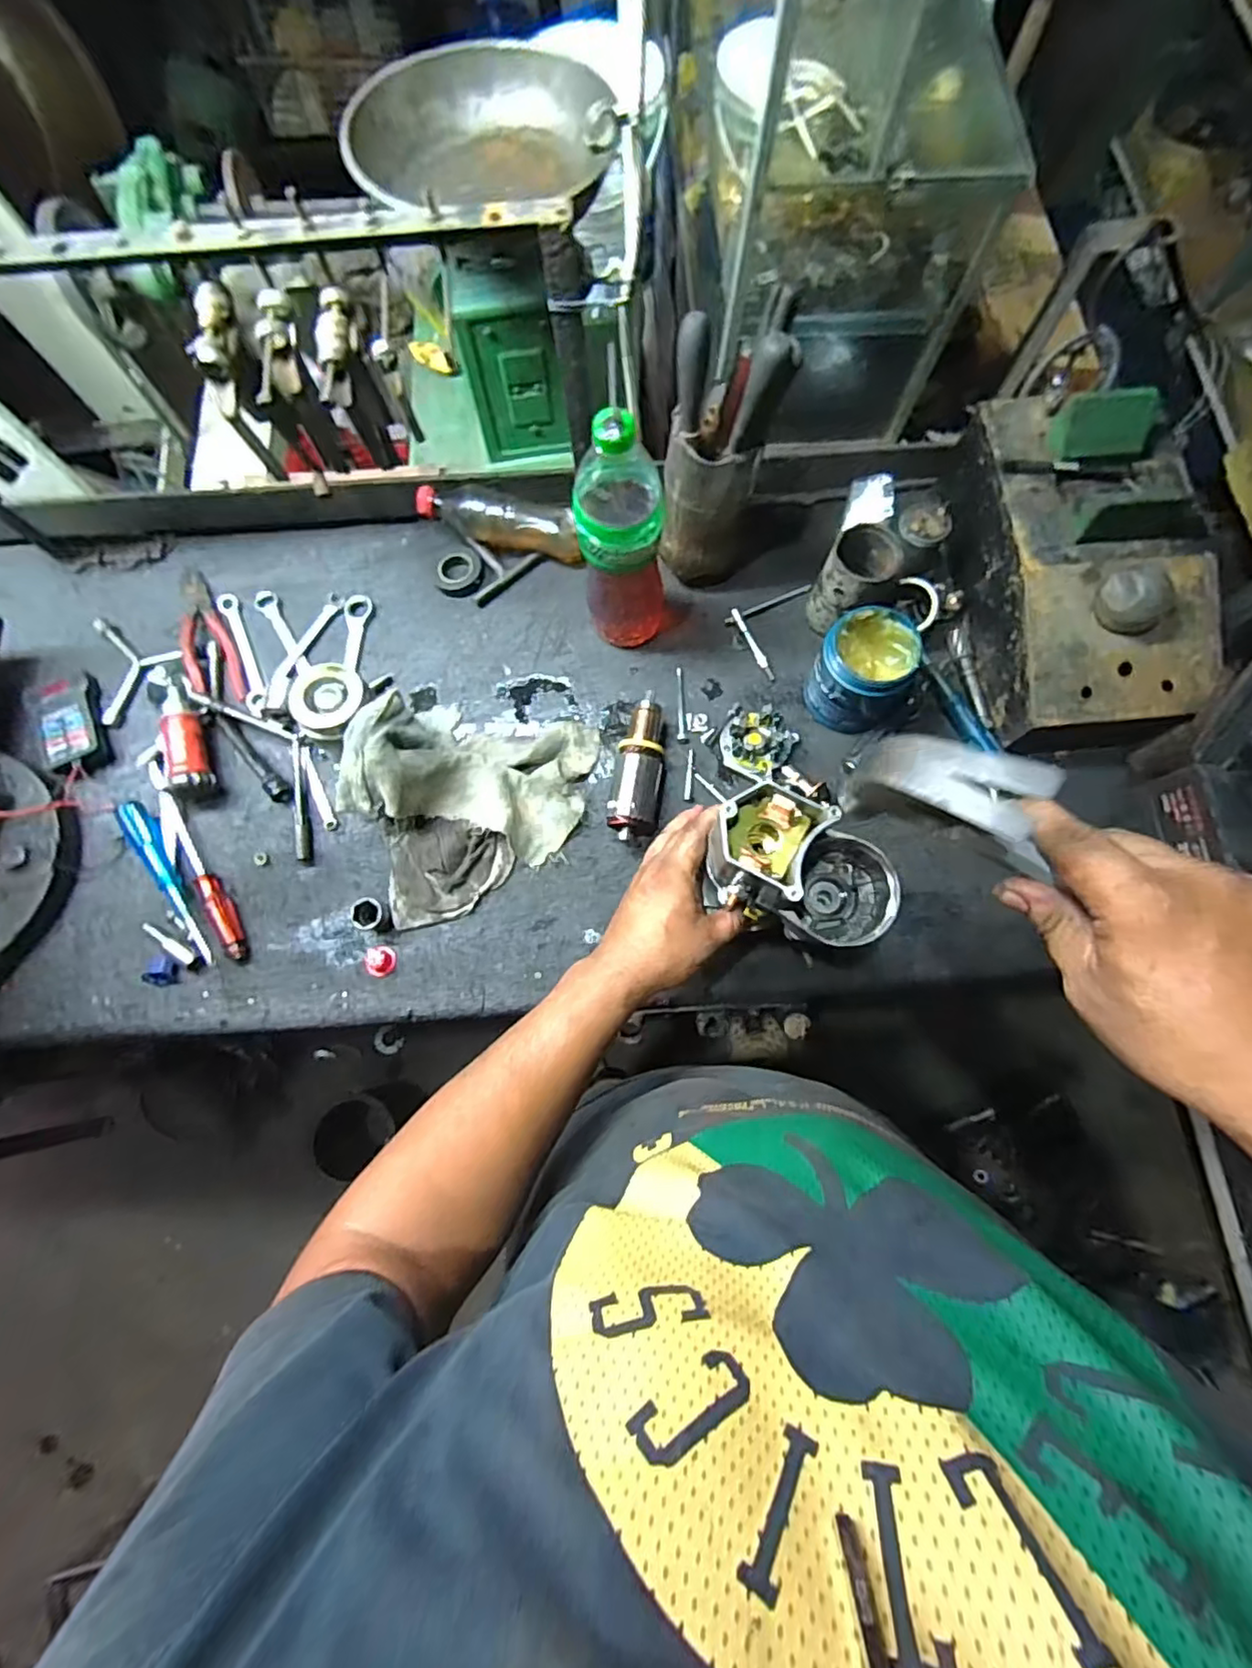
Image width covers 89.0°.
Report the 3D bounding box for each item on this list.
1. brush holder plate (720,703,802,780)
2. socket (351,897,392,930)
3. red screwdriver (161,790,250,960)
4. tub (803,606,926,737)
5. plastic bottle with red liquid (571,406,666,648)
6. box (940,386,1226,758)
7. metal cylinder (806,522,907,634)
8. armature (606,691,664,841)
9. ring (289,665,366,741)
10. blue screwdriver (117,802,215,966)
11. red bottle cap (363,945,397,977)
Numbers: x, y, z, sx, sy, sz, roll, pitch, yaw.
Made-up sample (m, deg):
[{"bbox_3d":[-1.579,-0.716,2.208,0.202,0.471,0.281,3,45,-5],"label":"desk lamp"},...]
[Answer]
[{"bbox_3d":[0.139,-0.098,0.673,0.071,0.035,0.065,0,76,0],"label":"brush holder plate"},{"bbox_3d":[-0.258,0.082,0.648,0.035,0.037,0.031,21,77,5],"label":"socket"},{"bbox_3d":[-0.441,0.043,0.665,0.022,0.021,0.191,-29,78,-7],"label":"red screwdriver"},{"bbox_3d":[0.243,-0.163,0.649,0.095,0.087,0.097,0,76,0],"label":"tub"},{"bbox_3d":[-0.003,-0.267,0.598,0.079,0.277,0.063,-3,76,0],"label":"plastic bottle with red liquid"},{"bbox_3d":[0.461,-0.275,0.645,0.182,0.133,0.341,-6,76,-1],"label":"box"},{"bbox_3d":[0.239,-0.266,0.677,0.070,0.099,0.081,36,79,9],"label":"metal cylinder"},{"bbox_3d":[0.013,-0.071,0.664,0.050,0.039,0.154,5,76,1],"label":"armature"},{"bbox_3d":[-0.283,-0.126,0.606,0.071,0.031,0.072,8,76,2],"label":"ring"},{"bbox_3d":[-0.469,0.048,0.653,0.020,0.024,0.188,-32,78,-7],"label":"blue screwdriver"},{"bbox_3d":[-0.253,0.130,0.651,0.032,0.010,0.030,0,76,0],"label":"red bottle cap"}]

